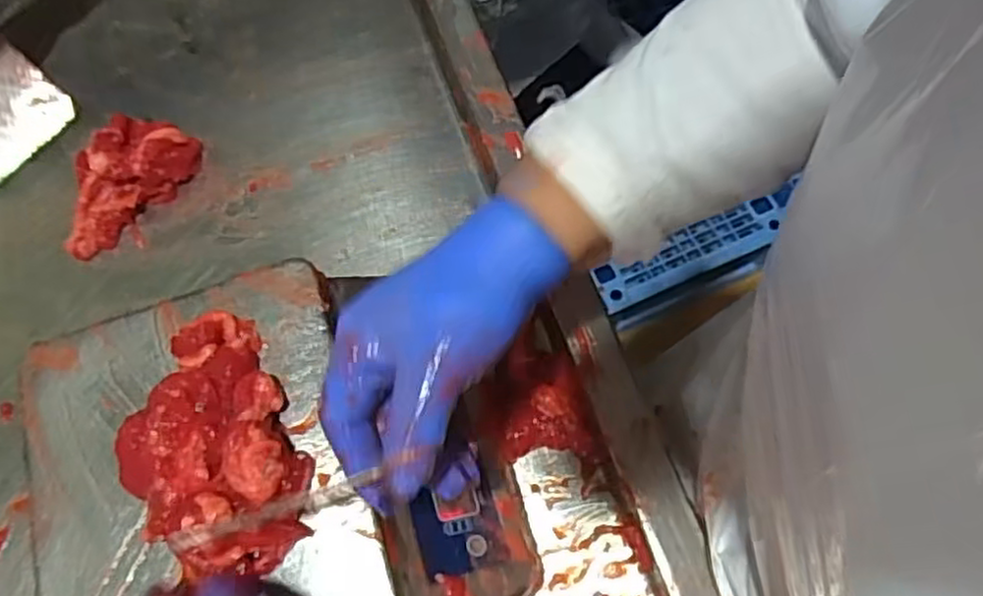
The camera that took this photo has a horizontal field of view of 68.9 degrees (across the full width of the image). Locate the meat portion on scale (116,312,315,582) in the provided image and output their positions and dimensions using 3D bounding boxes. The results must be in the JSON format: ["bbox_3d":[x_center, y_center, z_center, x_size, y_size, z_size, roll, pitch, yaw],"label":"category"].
[{"bbox_3d":[-0.154,0.077,0.383,0.089,0.030,0.140,-26,69,-9],"label":"meat portion on scale"}]

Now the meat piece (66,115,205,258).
[{"bbox_3d":[-0.308,-0.094,0.596,0.071,0.040,0.127,28,71,13],"label":"meat piece"}]

